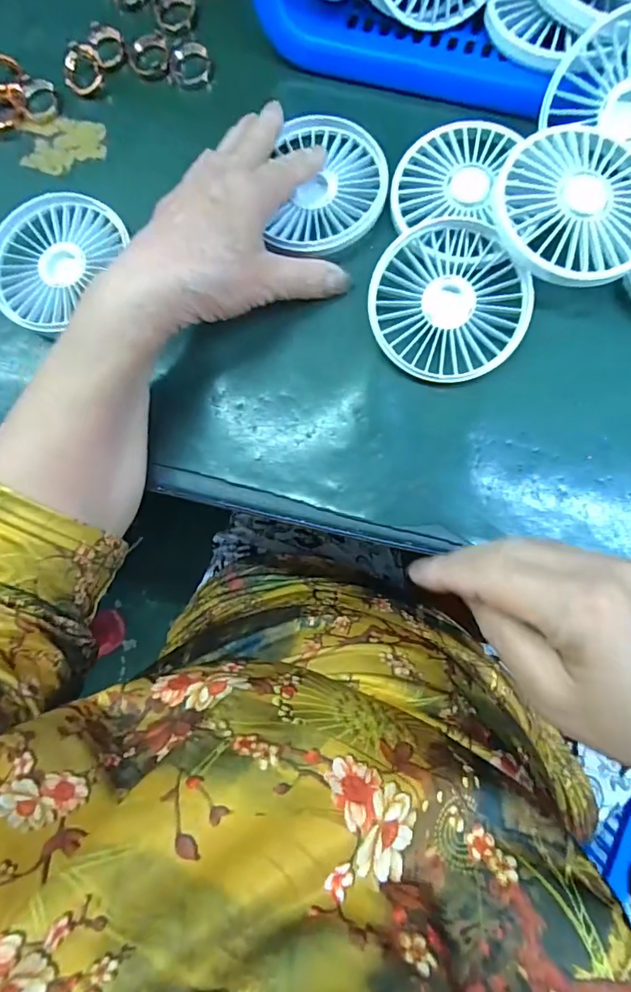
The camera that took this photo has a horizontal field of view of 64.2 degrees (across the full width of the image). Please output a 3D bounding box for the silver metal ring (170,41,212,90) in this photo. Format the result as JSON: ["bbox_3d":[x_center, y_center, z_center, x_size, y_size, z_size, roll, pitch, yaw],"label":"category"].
[{"bbox_3d":[-0.082,-0.283,0.330,0.026,0.008,0.026,-1,83,6],"label":"silver metal ring"}]

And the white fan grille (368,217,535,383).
[{"bbox_3d":[0.077,-0.112,0.288,0.086,0.015,0.087,15,85,7],"label":"white fan grille"}]

